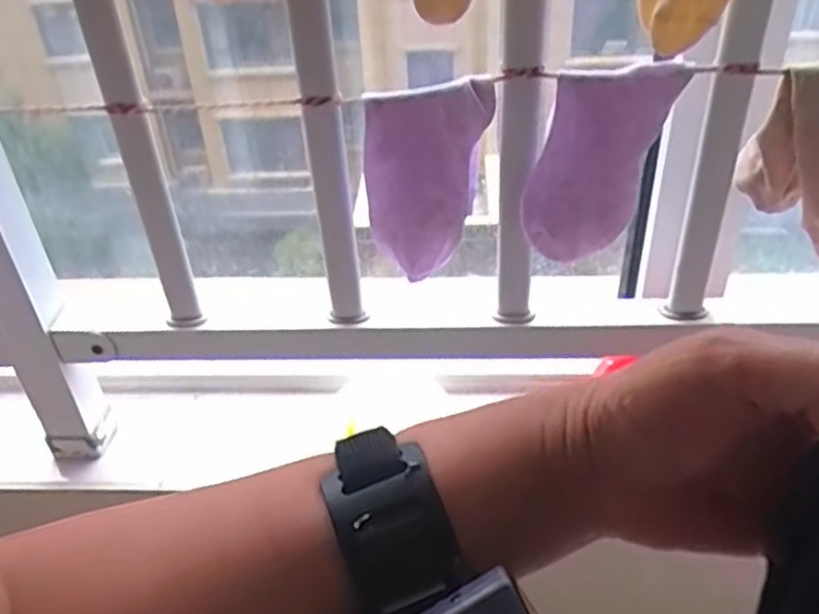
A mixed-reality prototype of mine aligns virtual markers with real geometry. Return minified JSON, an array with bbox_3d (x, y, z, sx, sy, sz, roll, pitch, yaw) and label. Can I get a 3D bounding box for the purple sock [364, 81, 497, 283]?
[{"bbox_3d":[0.013,-0.077,0.470,0.075,0.123,0.027,3,36,8],"label":"purple sock"}]

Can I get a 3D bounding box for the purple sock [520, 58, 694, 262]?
[{"bbox_3d":[0.117,-0.088,0.458,0.083,0.115,0.019,-4,36,-1],"label":"purple sock"}]

